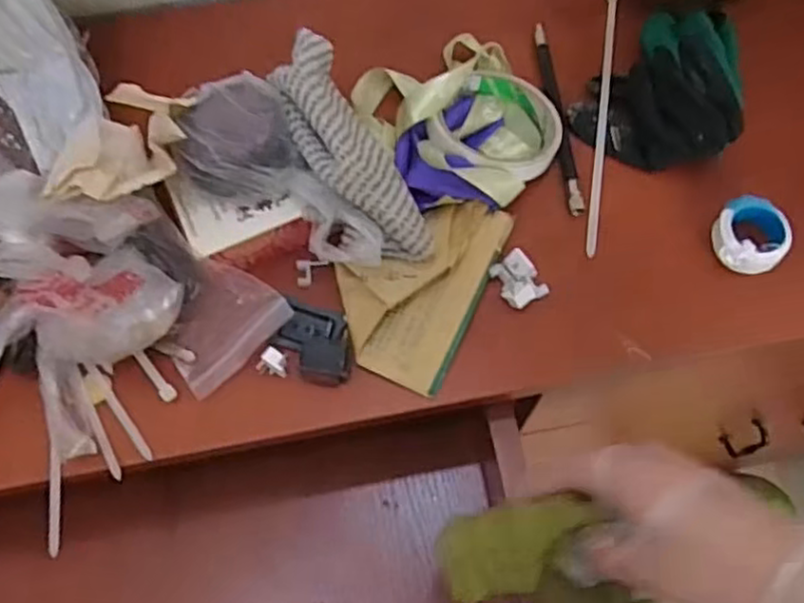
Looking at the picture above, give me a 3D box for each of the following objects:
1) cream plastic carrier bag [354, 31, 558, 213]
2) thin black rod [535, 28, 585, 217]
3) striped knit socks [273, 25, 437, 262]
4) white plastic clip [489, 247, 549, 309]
[{"bbox_3d":[0.043,-0.123,0.486,0.119,0.046,0.136,-24,69,-9],"label":"cream plastic carrier bag"},{"bbox_3d":[0.110,-0.131,0.504,0.011,0.011,0.157,-5,67,-1],"label":"thin black rod"},{"bbox_3d":[-0.030,-0.089,0.427,0.050,0.039,0.150,-30,85,-11],"label":"striped knit socks"},{"bbox_3d":[0.074,-0.015,0.453,0.027,0.009,0.034,-23,69,-9],"label":"white plastic clip"}]

